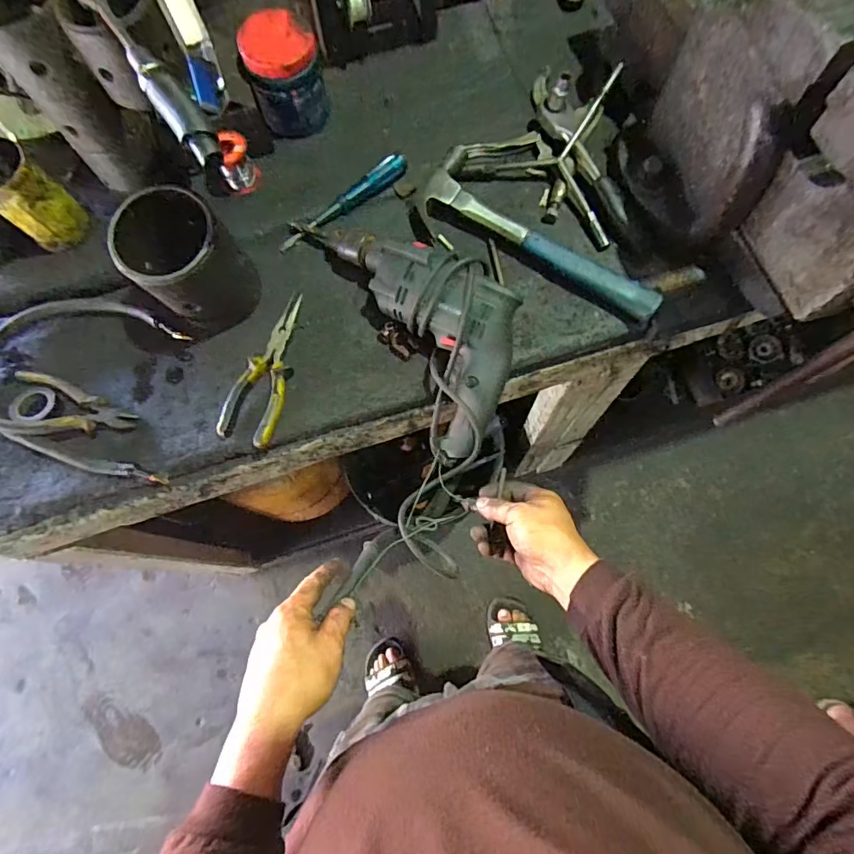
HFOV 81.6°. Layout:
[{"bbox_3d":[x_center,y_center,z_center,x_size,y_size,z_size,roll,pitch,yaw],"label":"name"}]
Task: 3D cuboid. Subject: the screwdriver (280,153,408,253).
[{"bbox_3d":[-0.112,-0.294,0.643,0.192,0.037,0.024,-32,75,-7],"label":"screwdriver"}]

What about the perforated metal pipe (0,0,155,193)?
[{"bbox_3d":[-0.381,-0.363,0.538,0.075,0.196,0.077,-1,74,2],"label":"perforated metal pipe"}]

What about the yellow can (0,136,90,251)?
[{"bbox_3d":[-0.493,-0.285,0.604,0.087,0.106,0.075,41,79,12],"label":"yellow can"}]

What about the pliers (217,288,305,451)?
[{"bbox_3d":[-0.186,-0.074,0.594,0.061,0.019,0.195,16,75,7],"label":"pliers"}]

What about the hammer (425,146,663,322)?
[{"bbox_3d":[0.135,-0.225,0.607,0.325,0.031,0.092,36,78,12],"label":"hammer"}]

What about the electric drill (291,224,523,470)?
[{"bbox_3d":[0.000,-0.139,0.561,0.140,0.083,0.343,-33,84,-7],"label":"electric drill"}]

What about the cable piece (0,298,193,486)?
[{"bbox_3d":[-0.416,-0.059,0.600,0.264,0.039,0.205,13,75,6],"label":"cable piece"}]

